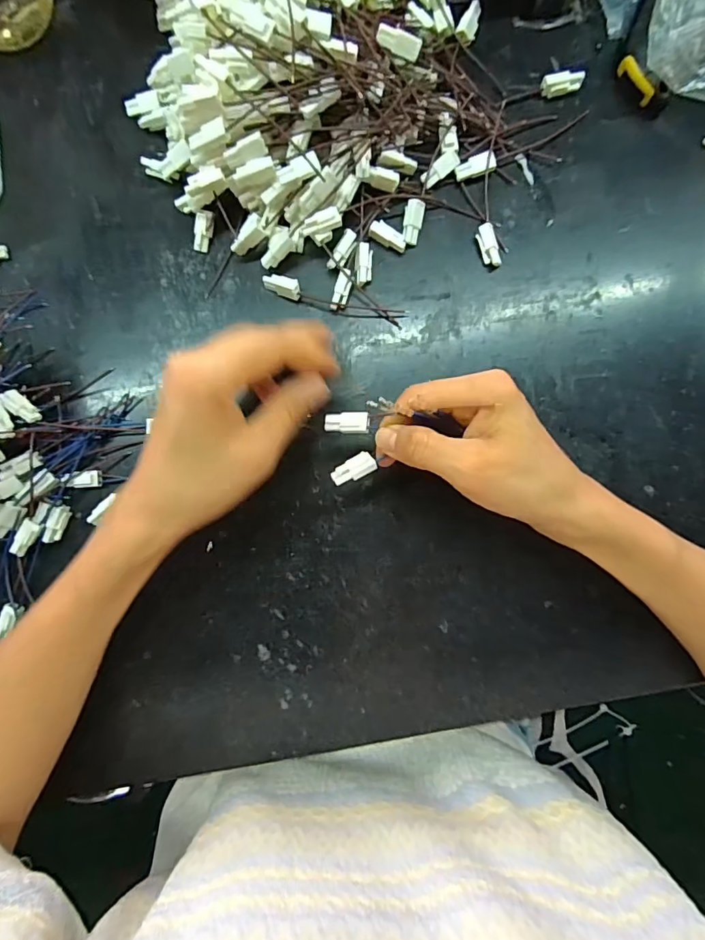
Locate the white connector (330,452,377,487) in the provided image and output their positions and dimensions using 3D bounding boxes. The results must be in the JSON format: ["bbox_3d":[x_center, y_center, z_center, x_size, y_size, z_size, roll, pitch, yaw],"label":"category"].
[{"bbox_3d":[0.000,0.000,0.272,0.025,0.004,0.012,-28,86,1],"label":"white connector"}]

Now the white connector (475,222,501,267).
[{"bbox_3d":[0.088,-0.143,0.313,0.012,0.008,0.026,-18,85,2],"label":"white connector"}]

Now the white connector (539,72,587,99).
[{"bbox_3d":[0.133,-0.246,0.312,0.025,0.010,0.010,-11,85,3],"label":"white connector"}]

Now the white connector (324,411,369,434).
[{"bbox_3d":[-0.003,-0.027,0.274,0.025,0.005,0.012,5,88,3],"label":"white connector"}]

